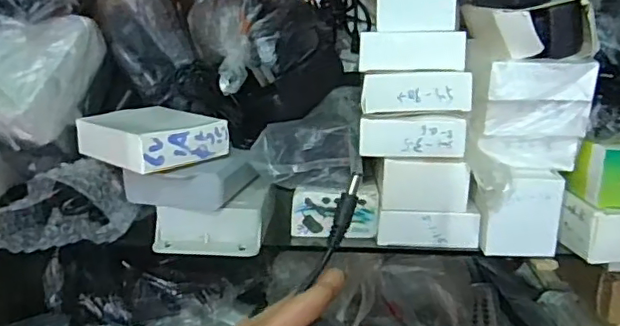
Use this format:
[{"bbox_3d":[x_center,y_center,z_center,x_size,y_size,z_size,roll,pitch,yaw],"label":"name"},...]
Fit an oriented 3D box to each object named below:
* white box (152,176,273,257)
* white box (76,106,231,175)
[{"bbox_3d":[-0.076,0.044,0.458,0.087,0.040,0.067,0,16,1],"label":"white box"},{"bbox_3d":[-0.126,-0.022,0.450,0.097,0.030,0.079,15,22,42],"label":"white box"}]

